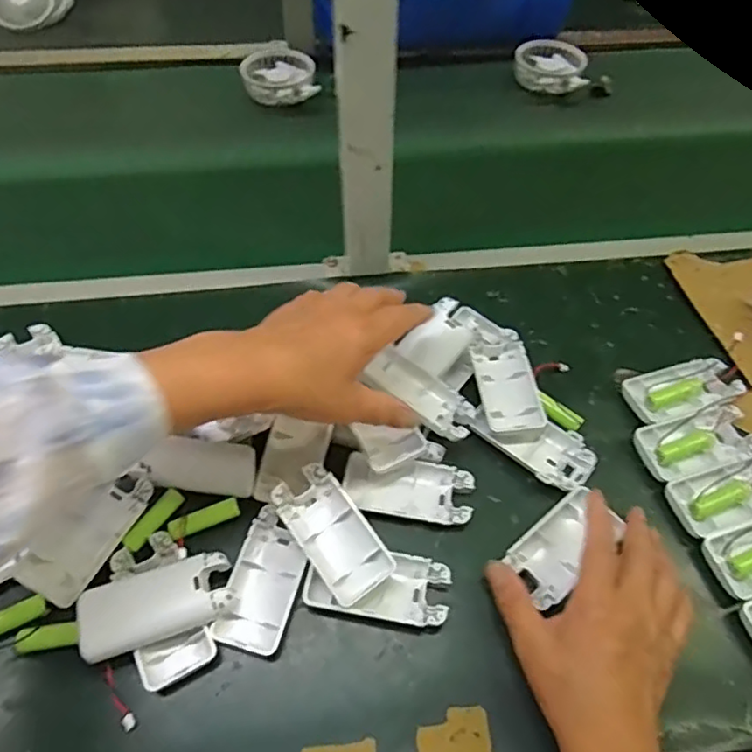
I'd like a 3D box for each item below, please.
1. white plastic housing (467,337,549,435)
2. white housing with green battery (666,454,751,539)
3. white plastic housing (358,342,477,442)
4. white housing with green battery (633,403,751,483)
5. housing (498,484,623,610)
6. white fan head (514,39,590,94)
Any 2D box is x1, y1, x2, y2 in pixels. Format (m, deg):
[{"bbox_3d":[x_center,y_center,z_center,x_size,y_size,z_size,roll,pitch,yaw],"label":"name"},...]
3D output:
[{"bbox_3d":[0.107,0.009,0.487,0.046,0.016,0.083,-6,56,-6],"label":"white plastic housing"},{"bbox_3d":[0.269,0.087,0.443,0.091,0.021,0.047,-16,58,-12],"label":"white housing with green battery"},{"bbox_3d":[0.037,0.016,0.465,0.087,0.019,0.044,39,62,9],"label":"white plastic housing"},{"bbox_3d":[0.254,0.051,0.469,0.095,0.014,0.044,-15,58,-12],"label":"white housing with green battery"},{"bbox_3d":[0.132,0.121,0.421,0.083,0.020,0.045,-34,62,-22],"label":"housing"},{"bbox_3d":[0.232,-0.413,0.788,0.090,0.026,0.091,5,55,2],"label":"white fan head"}]

